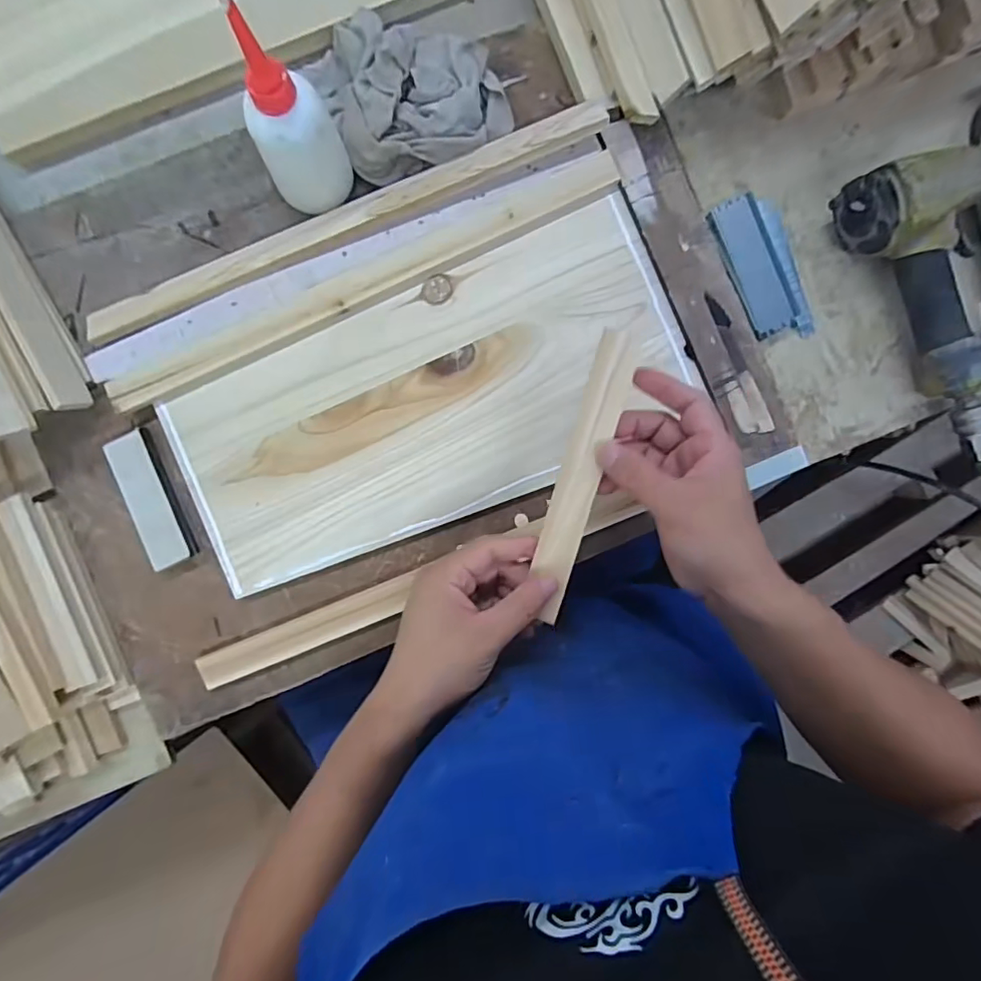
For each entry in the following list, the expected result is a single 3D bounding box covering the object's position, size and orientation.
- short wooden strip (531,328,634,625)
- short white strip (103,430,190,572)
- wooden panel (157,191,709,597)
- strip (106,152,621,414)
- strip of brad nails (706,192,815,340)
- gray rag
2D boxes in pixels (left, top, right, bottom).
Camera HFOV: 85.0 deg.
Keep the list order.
[{"bbox_3d":[0.060,-0.009,0.364,0.027,0.007,0.196,16,94,17],"label":"short wooden strip"},{"bbox_3d":[-0.277,0.009,0.437,0.029,0.018,0.109,-21,90,-1],"label":"short white strip"},{"bbox_3d":[-0.043,-0.074,0.445,0.420,0.011,0.184,-26,91,-1],"label":"wooden panel"},{"bbox_3d":[-0.098,-0.171,0.444,0.444,0.016,0.031,-26,91,-1],"label":"strip"},{"bbox_3d":[0.241,-0.195,0.468,0.062,0.014,0.126,-20,90,-1],"label":"strip of brad nails"},{"bbox_3d":[-0.066,-0.332,0.435,0.136,0.048,0.137,-25,90,-1],"label":"gray rag"}]

